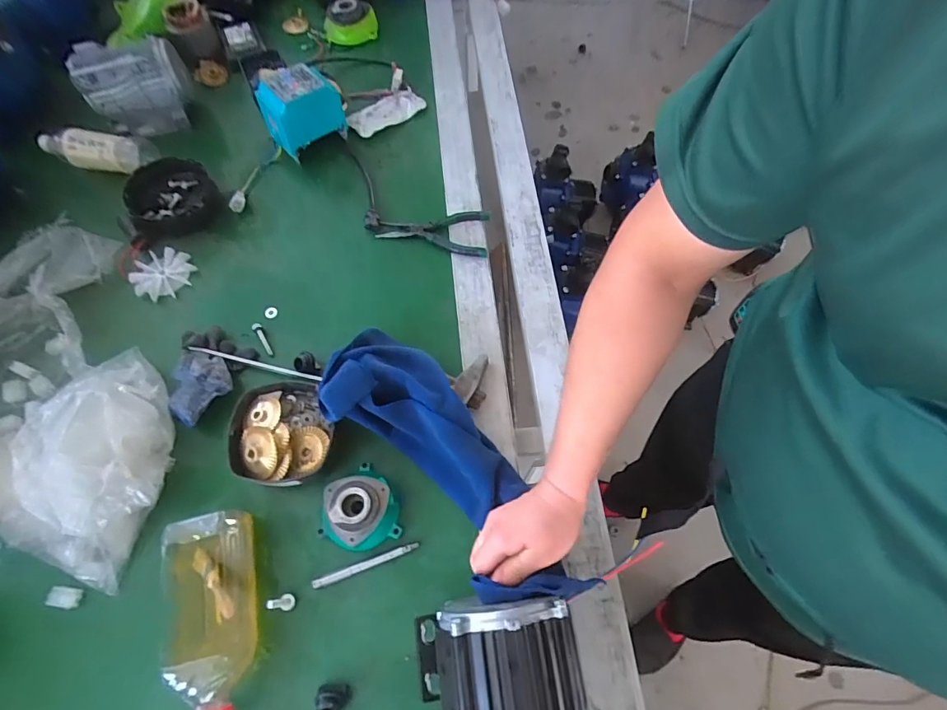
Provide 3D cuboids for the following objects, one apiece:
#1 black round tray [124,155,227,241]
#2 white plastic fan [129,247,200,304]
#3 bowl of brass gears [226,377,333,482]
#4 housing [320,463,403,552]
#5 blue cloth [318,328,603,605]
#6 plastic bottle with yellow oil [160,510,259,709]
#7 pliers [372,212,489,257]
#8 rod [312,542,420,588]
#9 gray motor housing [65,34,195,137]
[{"bbox_3d":[-0.526,-0.277,0.817,0.141,0.050,0.147,-27,67,-11],"label":"black round tray"},{"bbox_3d":[-0.521,-0.137,0.775,0.093,0.022,0.097,-1,65,1],"label":"white plastic fan"},{"bbox_3d":[-0.254,0.106,0.627,0.123,0.052,0.134,-1,65,1],"label":"bowl of brass gears"},{"bbox_3d":[-0.151,0.192,0.590,0.104,0.046,0.107,-18,65,-7],"label":"housing"},{"bbox_3d":[-0.043,0.115,0.573,0.149,0.129,0.398,-38,69,-15],"label":"blue cloth"},{"bbox_3d":[-0.305,0.300,0.530,0.100,0.069,0.220,-14,65,-5],"label":"plastic bottle with yellow oil"},{"bbox_3d":[-0.071,-0.208,0.797,0.187,0.028,0.087,3,65,3],"label":"pliers"},{"bbox_3d":[-0.134,0.262,0.578,0.134,0.005,0.010,-19,65,-7],"label":"rod"},{"bbox_3d":[-0.633,-0.512,0.875,0.176,0.146,0.109,-30,67,-12],"label":"gray motor housing"}]

